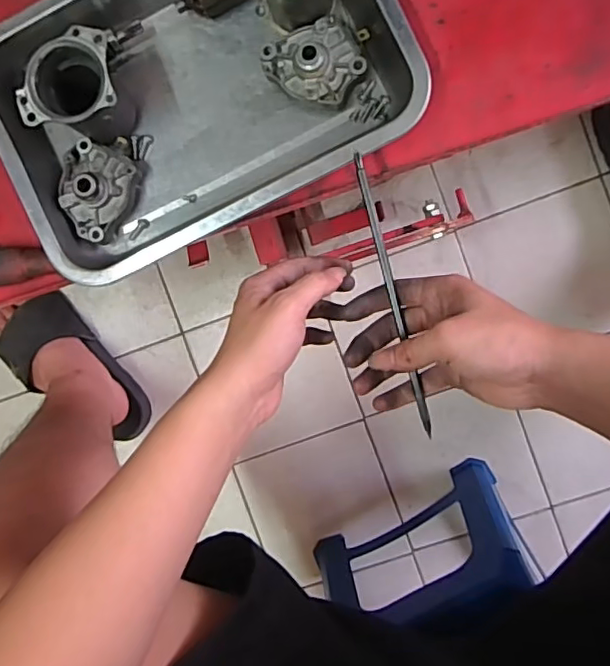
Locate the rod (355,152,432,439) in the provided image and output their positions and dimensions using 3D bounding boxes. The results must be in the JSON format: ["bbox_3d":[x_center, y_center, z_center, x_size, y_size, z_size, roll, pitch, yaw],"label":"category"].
[{"bbox_3d":[0.065,-0.025,0.423,0.007,0.012,0.212,-15,98,5],"label":"rod"}]

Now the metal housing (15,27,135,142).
[{"bbox_3d":[-0.168,-0.188,0.438,0.069,0.081,0.078,-13,93,5],"label":"metal housing"}]

